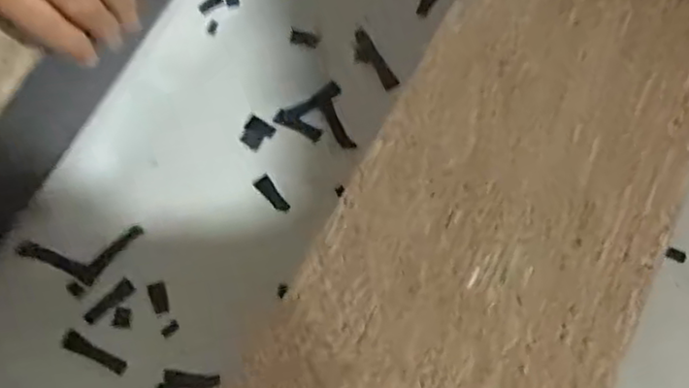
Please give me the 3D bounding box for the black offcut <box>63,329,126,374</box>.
[{"bbox_3d":[-0.153,0.097,0.420,0.043,0.004,0.011,26,71,8],"label":"black offcut"}]

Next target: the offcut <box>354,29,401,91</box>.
[{"bbox_3d":[0.020,-0.097,0.504,0.019,0.004,0.048,-35,89,-13],"label":"offcut"}]

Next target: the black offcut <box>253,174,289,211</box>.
[{"bbox_3d":[-0.049,0.000,0.469,0.011,0.004,0.029,-40,76,-14],"label":"black offcut"}]

